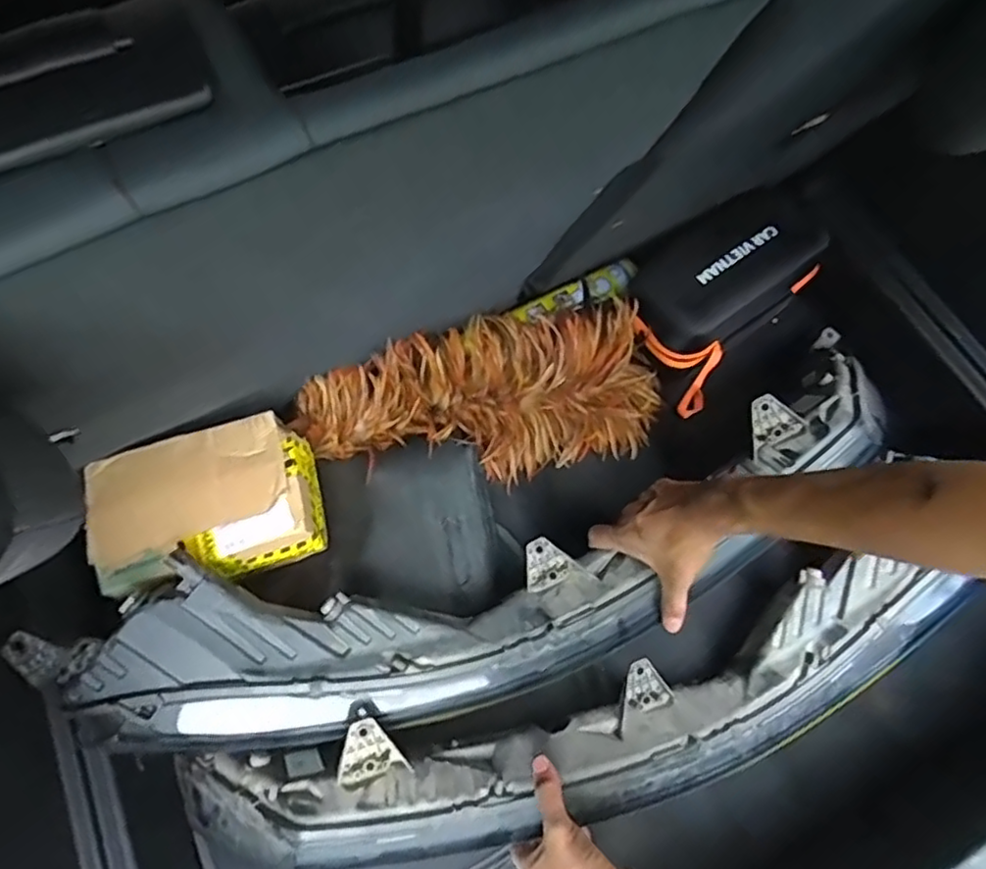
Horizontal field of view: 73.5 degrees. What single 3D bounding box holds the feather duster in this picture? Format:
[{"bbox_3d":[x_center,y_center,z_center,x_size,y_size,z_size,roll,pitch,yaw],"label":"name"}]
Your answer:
[{"bbox_3d":[-0.012,-0.037,0.783,0.401,0.113,0.165,-15,66,-4],"label":"feather duster"}]

